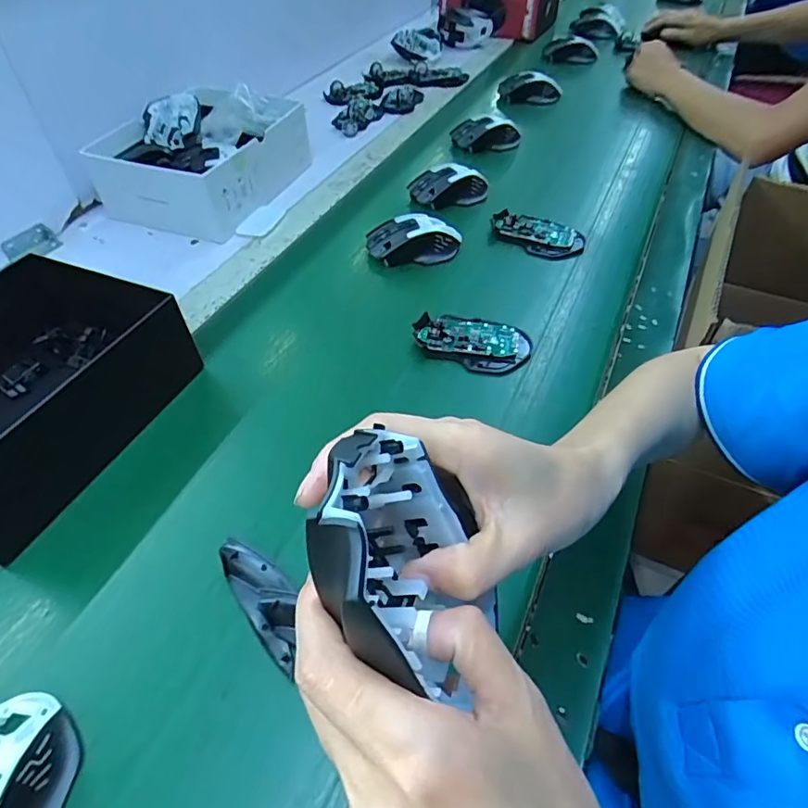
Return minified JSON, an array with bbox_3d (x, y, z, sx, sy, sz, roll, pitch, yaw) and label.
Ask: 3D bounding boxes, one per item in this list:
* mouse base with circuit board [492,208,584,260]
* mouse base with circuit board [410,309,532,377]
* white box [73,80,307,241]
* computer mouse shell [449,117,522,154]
[{"bbox_3d":[0.160,-0.206,0.629,0.110,0.022,0.061,22,53,19],"label":"mouse base with circuit board"},{"bbox_3d":[0.065,-0.063,0.515,0.113,0.021,0.064,14,50,13],"label":"mouse base with circuit board"},{"bbox_3d":[-0.257,-0.327,0.693,0.193,0.088,0.241,19,52,17],"label":"white box"},{"bbox_3d":[0.123,-0.406,0.785,0.100,0.029,0.060,3,49,4],"label":"computer mouse shell"}]

